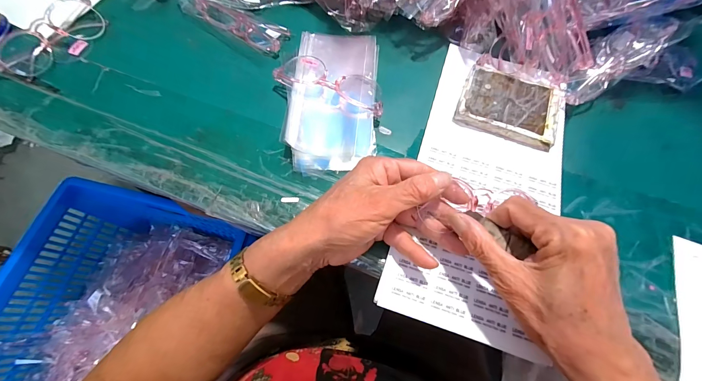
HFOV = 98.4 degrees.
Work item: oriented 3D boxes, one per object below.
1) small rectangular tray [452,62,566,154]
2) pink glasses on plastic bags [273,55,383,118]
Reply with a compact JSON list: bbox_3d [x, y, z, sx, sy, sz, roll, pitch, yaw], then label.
[{"bbox_3d":[0.171,-0.092,0.326,0.101,0.012,0.080,22,68,6],"label":"small rectangular tray"},{"bbox_3d":[-0.020,-0.116,0.334,0.121,0.025,0.041,19,68,5],"label":"pink glasses on plastic bags"}]

